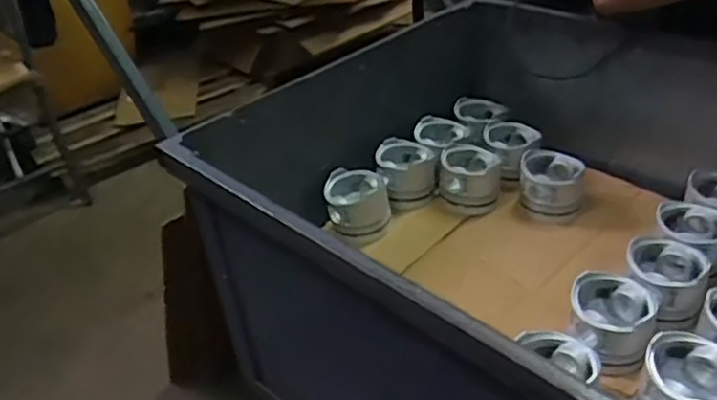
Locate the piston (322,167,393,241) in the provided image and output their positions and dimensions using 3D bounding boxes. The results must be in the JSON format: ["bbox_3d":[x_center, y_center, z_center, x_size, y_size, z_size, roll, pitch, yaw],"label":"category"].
[{"bbox_3d":[0.000,0.008,1.129,0.109,0.092,0.091,-5,35,0],"label":"piston"}]

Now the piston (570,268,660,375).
[{"bbox_3d":[0.333,0.160,0.865,0.104,0.074,0.103,15,40,26],"label":"piston"}]

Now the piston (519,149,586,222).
[{"bbox_3d":[0.334,-0.023,1.138,0.105,0.078,0.115,4,36,13],"label":"piston"}]

